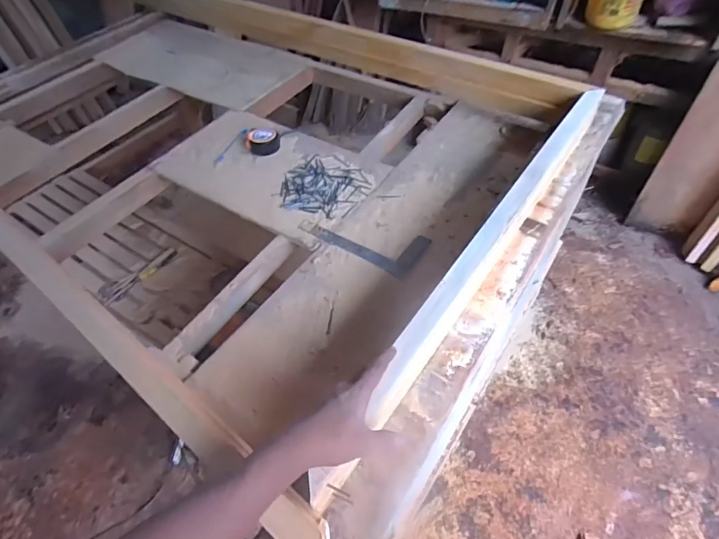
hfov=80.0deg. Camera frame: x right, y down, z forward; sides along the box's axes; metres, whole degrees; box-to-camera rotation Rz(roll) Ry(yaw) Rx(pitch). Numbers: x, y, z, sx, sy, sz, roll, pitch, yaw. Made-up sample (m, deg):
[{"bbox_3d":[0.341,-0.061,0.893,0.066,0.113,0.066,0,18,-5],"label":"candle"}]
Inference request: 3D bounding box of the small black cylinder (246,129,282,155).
[{"bbox_3d":[-0.239,-0.317,1.059,0.083,0.043,0.064,-3,50,2],"label":"small black cylinder"}]

